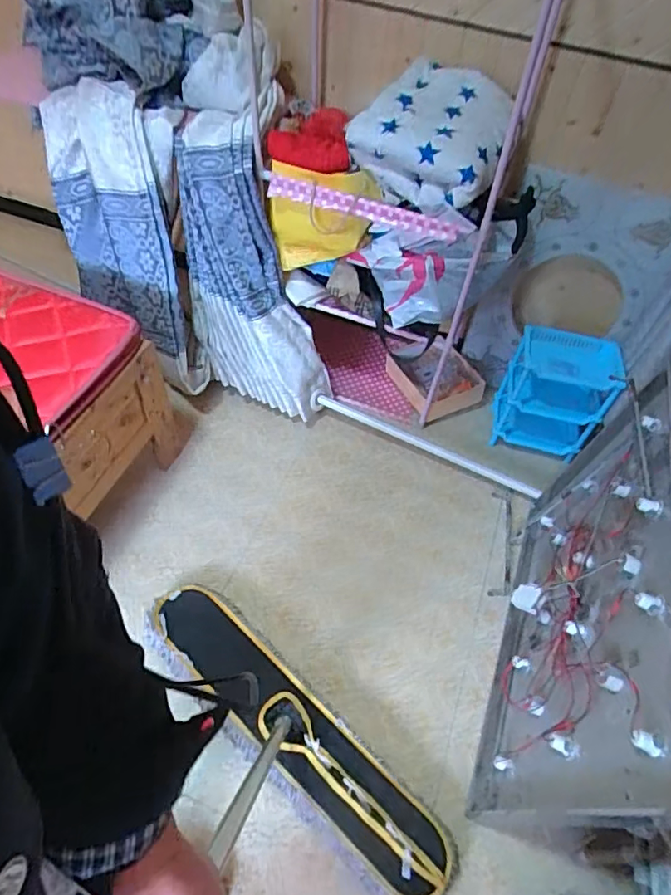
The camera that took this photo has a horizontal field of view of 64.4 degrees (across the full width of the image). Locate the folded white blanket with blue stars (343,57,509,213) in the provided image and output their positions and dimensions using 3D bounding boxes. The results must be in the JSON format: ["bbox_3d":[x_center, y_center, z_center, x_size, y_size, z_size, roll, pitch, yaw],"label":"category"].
[{"bbox_3d":[0.226,-0.790,1.336,0.369,0.142,0.511,15,54,6],"label":"folded white blanket with blue stars"}]

